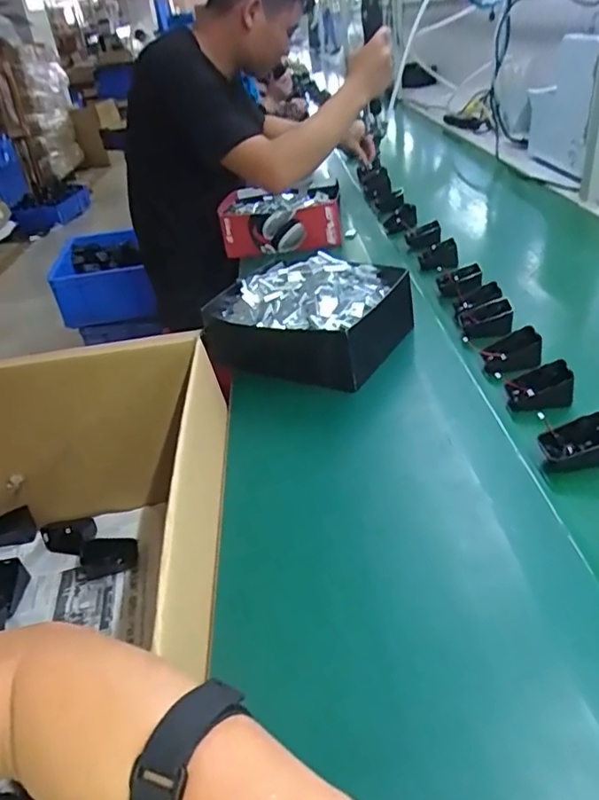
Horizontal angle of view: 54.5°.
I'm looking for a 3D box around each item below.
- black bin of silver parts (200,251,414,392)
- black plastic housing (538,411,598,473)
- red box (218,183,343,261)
[{"bbox_3d":[0.005,-0.111,0.784,0.244,0.090,0.215,16,39,32],"label":"black bin of silver parts"},{"bbox_3d":[0.268,0.041,0.556,0.063,0.041,0.047,-2,33,7],"label":"black plastic housing"},{"bbox_3d":[-0.037,-0.380,1.225,0.239,0.082,0.212,-4,33,4],"label":"red box"}]

